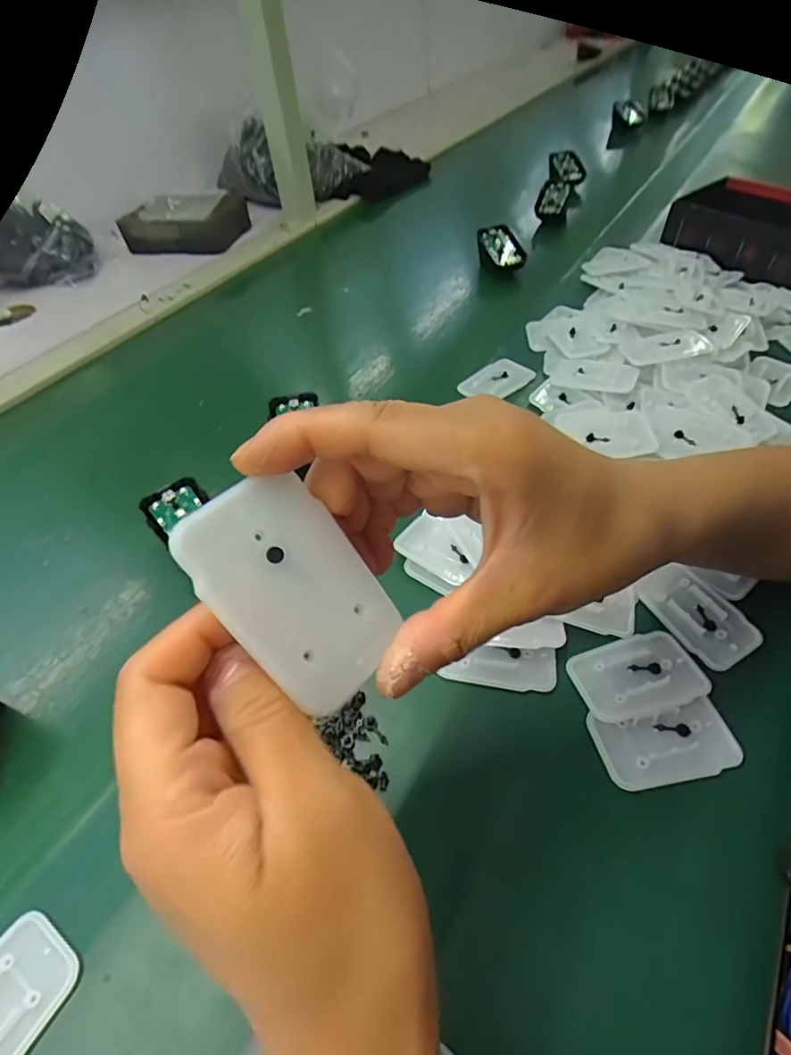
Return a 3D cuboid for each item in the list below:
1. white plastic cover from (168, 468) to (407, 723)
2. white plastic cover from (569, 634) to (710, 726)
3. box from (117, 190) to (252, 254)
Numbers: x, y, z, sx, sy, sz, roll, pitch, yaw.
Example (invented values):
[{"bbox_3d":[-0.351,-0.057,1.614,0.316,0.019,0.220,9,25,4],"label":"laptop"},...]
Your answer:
[{"bbox_3d":[-0.028,0.017,0.150,0.043,0.004,0.066,-44,100,-30],"label":"white plastic cover"},{"bbox_3d":[0.134,0.082,0.290,0.069,0.005,0.043,-16,49,-9],"label":"white plastic cover"},{"bbox_3d":[-0.305,-0.453,0.771,0.165,0.040,0.123,4,49,8],"label":"box"}]

